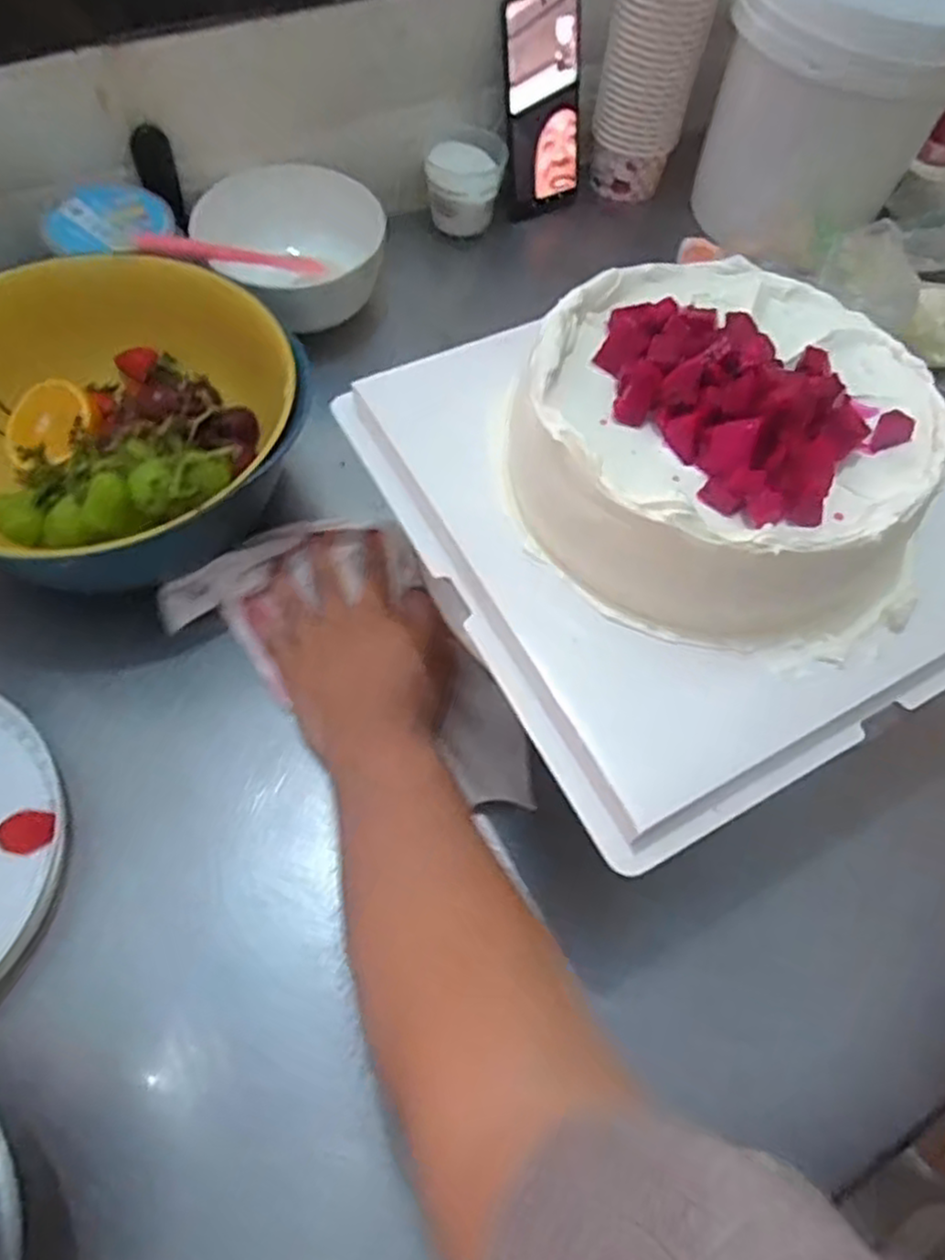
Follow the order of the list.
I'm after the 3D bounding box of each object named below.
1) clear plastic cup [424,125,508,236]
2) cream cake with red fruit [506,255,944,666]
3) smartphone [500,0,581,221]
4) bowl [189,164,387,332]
[{"bbox_3d":[-0.005,-0.409,0.669,0.067,0.062,0.071,2,61,-3],"label":"clear plastic cup"},{"bbox_3d":[0.118,-0.094,0.338,0.192,0.066,0.191,9,61,1],"label":"cream cake with red fruit"},{"bbox_3d":[0.062,-0.471,0.661,0.085,0.164,0.016,-31,52,-18],"label":"smartphone"},{"bbox_3d":[-0.139,-0.312,0.598,0.150,0.062,0.142,-37,70,-21],"label":"bowl"}]

